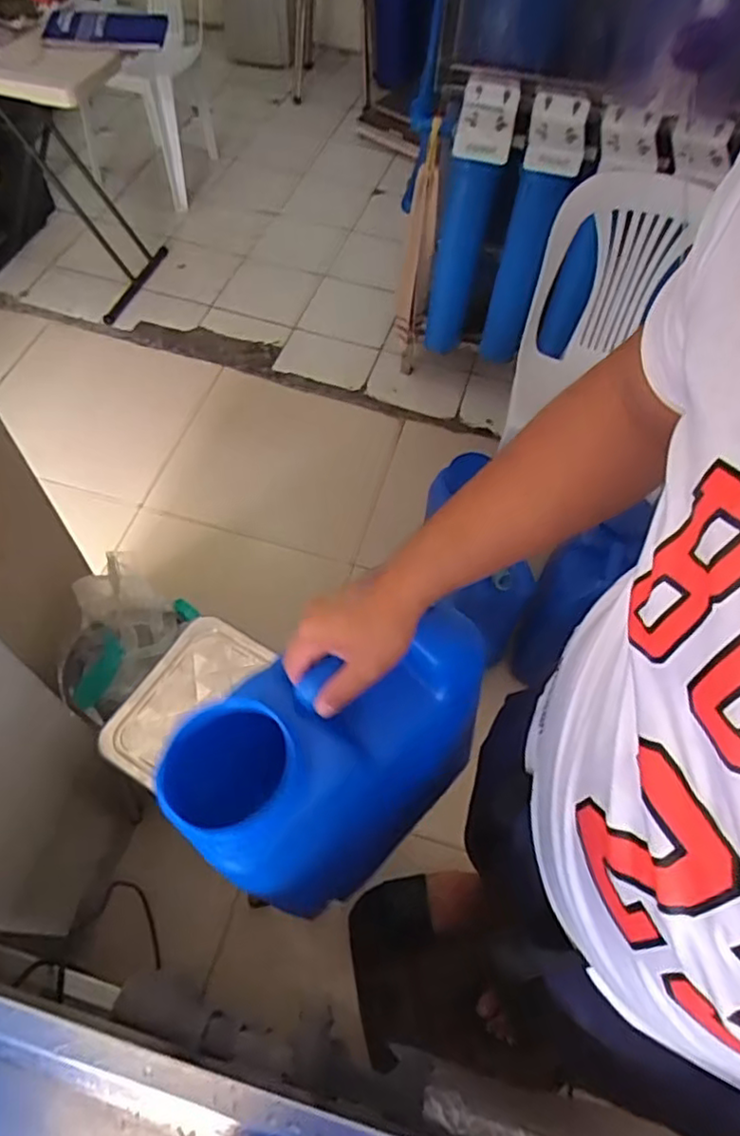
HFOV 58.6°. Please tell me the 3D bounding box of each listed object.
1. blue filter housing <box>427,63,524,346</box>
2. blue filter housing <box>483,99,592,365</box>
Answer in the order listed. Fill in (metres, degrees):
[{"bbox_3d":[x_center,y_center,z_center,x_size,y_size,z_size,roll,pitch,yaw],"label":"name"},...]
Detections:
[{"bbox_3d":[0.230,-0.811,1.652,0.121,0.688,0.160,11,59,3],"label":"blue filter housing"},{"bbox_3d":[0.374,-0.753,1.610,0.114,0.637,0.170,11,59,3],"label":"blue filter housing"}]

